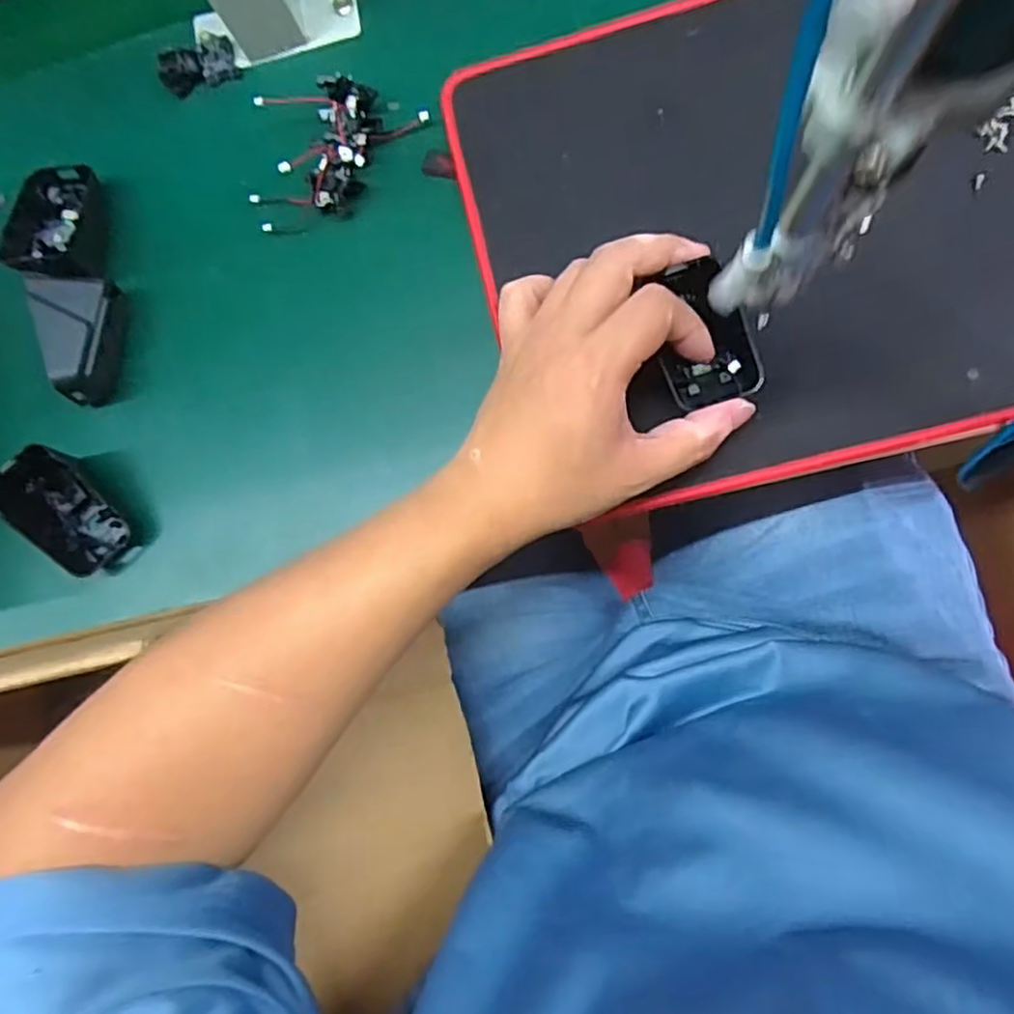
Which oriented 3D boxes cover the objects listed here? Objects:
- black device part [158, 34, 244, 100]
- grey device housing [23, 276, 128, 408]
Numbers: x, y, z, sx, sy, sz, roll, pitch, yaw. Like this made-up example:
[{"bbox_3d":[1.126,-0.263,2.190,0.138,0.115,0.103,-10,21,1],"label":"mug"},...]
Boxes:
[{"bbox_3d":[-0.181,-0.260,0.419,0.043,0.011,0.029,-19,84,6],"label":"black device part"},{"bbox_3d":[-0.233,-0.093,0.396,0.031,0.046,0.060,-9,85,6],"label":"grey device housing"}]

